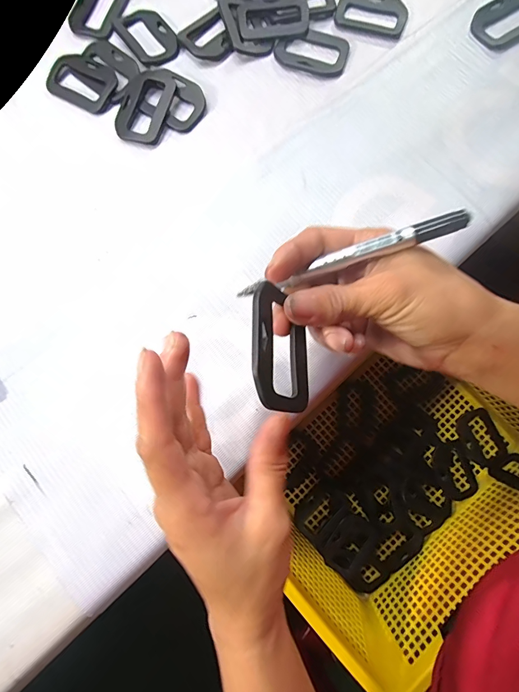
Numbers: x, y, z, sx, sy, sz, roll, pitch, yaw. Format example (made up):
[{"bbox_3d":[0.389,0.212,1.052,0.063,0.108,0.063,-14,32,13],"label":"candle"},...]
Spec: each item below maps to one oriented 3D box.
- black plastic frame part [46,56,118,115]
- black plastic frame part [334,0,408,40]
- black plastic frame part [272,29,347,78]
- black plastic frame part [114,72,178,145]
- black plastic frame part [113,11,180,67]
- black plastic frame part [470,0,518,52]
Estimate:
[{"bbox_3d":[-0.149,-0.224,0.308,0.058,0.004,0.041,29,80,6],"label":"black plastic frame part"},{"bbox_3d":[0.098,-0.292,0.319,0.060,0.006,0.041,16,79,3],"label":"black plastic frame part"},{"bbox_3d":[0.045,-0.254,0.313,0.062,0.004,0.040,17,79,3],"label":"black plastic frame part"},{"bbox_3d":[-0.096,-0.197,0.300,0.040,0.011,0.059,19,79,4],"label":"black plastic frame part"},{"bbox_3d":[-0.096,-0.271,0.319,0.042,0.007,0.059,-36,81,-6],"label":"black plastic frame part"},{"bbox_3d":[0.213,-0.281,0.315,0.061,0.006,0.044,-33,81,-6],"label":"black plastic frame part"}]

